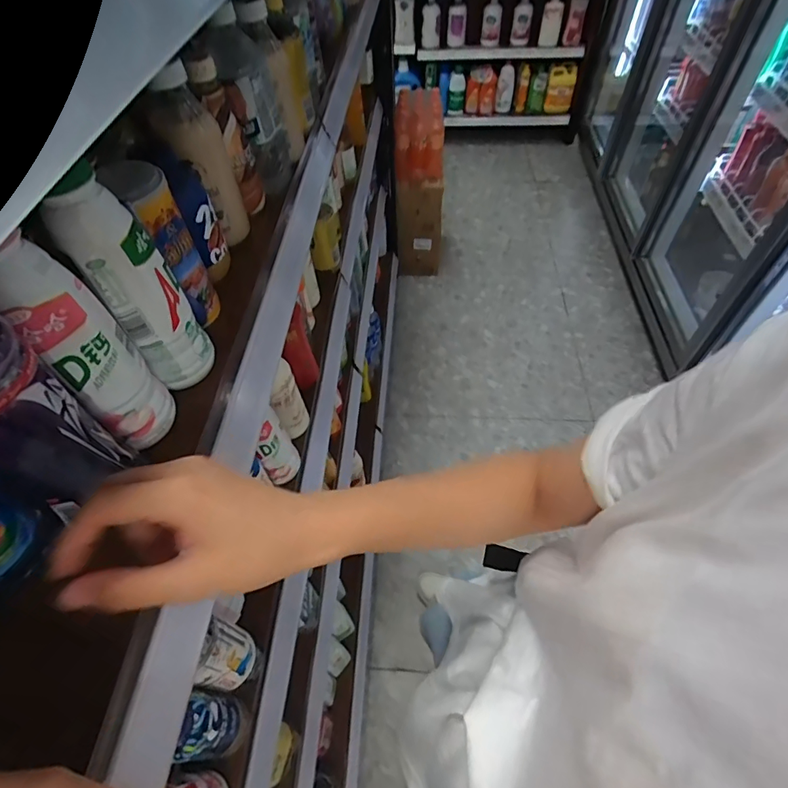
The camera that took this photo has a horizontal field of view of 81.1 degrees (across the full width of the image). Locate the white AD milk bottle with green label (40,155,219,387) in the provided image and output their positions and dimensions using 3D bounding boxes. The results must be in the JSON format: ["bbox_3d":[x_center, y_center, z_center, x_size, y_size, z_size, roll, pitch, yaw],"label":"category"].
[{"bbox_3d":[-0.195,-0.081,0.360,0.057,0.167,0.061,-27,57,-17],"label":"white AD milk bottle with green label"}]

